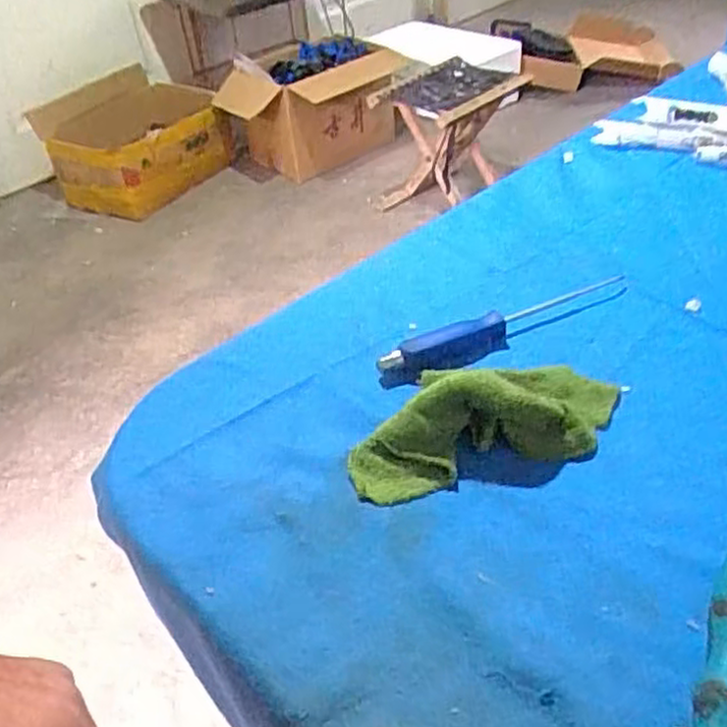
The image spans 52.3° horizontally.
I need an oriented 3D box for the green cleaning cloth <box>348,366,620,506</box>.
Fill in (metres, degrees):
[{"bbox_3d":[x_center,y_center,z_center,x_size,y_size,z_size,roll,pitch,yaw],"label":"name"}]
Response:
[{"bbox_3d":[0.075,0.030,0.418,0.169,0.044,0.063,-20,41,-15],"label":"green cleaning cloth"}]

